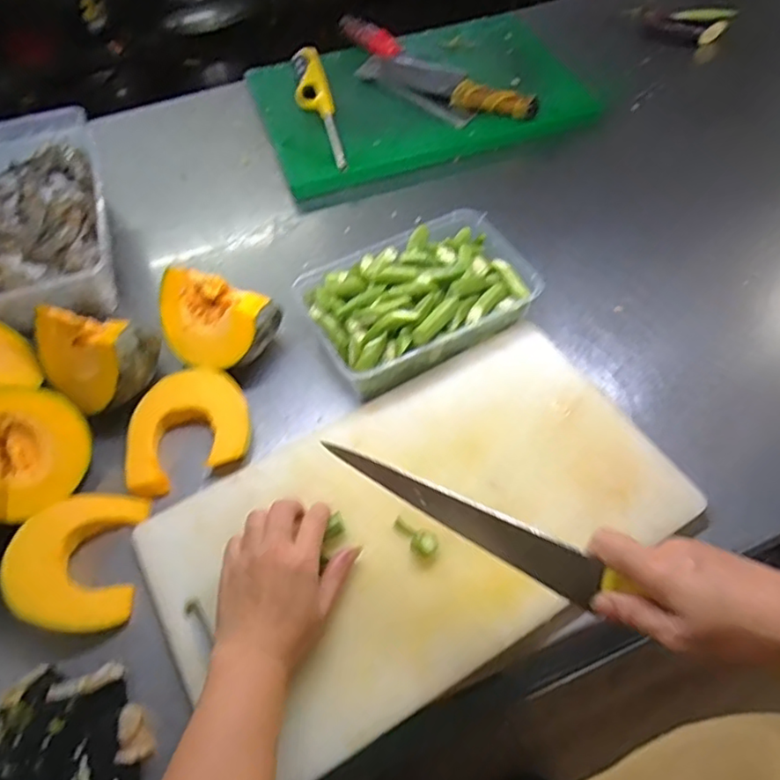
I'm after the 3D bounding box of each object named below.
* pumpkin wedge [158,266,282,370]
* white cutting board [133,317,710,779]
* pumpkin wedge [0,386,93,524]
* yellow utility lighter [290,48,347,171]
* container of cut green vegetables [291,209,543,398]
[{"bbox_3d":[-0.174,-0.058,0.610,0.122,0.078,0.075,16,59,14],"label":"pumpkin wedge"},{"bbox_3d":[0.024,0.109,0.528,0.434,0.029,0.244,-28,59,-15],"label":"white cutting board"},{"bbox_3d":[-0.321,0.049,0.522,0.109,0.082,0.091,-36,61,-19],"label":"pumpkin wedge"},{"bbox_3d":[-0.101,-0.399,0.850,0.048,0.014,0.266,-13,56,-5],"label":"yellow utility lighter"},{"bbox_3d":[0.027,-0.101,0.630,0.221,0.066,0.154,-28,59,-14],"label":"container of cut green vegetables"}]

